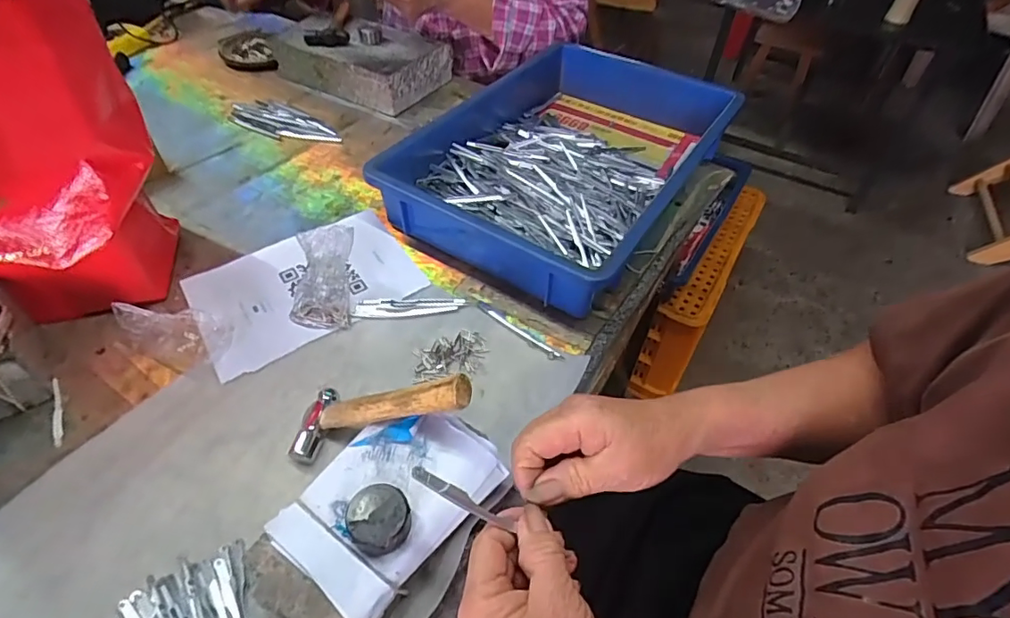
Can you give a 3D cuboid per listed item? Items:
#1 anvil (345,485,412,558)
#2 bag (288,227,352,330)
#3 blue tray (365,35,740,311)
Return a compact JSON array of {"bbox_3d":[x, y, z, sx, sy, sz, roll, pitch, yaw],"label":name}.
[{"bbox_3d":[-0.079,0.133,0.331,0.037,0.018,0.038,2,48,-2],"label":"anvil"},{"bbox_3d":[-0.180,-0.033,0.503,0.063,0.062,0.081,4,48,0],"label":"bag"},{"bbox_3d":[0.075,-0.191,0.641,0.292,0.074,0.414,28,52,20],"label":"blue tray"}]

